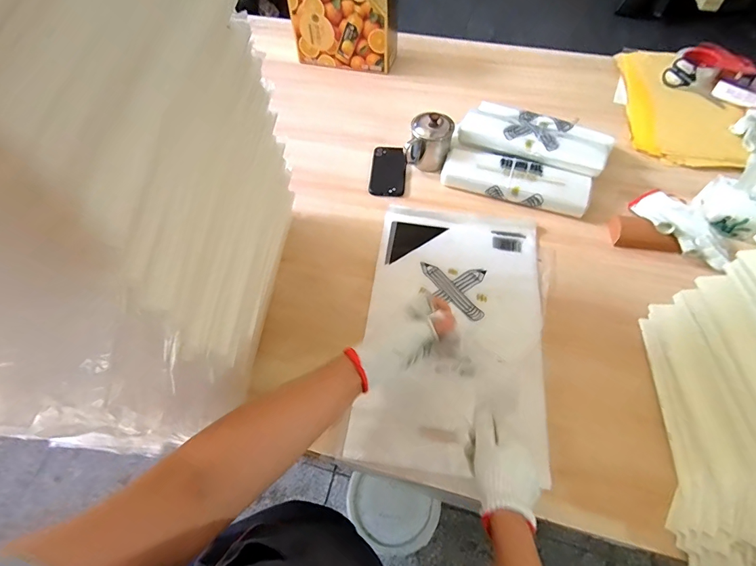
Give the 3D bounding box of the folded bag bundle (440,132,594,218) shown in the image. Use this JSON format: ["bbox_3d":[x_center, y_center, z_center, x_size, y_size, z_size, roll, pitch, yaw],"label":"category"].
[{"bbox_3d":[0.285,-0.218,0.794,0.296,0.043,0.096,19,60,13],"label":"folded bag bundle"}]

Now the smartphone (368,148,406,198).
[{"bbox_3d":[0.025,-0.254,0.853,0.076,0.014,0.159,5,58,4],"label":"smartphone"}]

